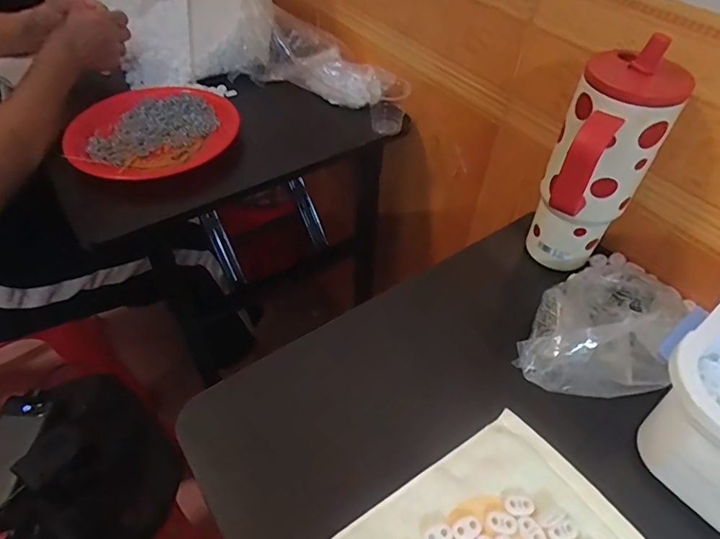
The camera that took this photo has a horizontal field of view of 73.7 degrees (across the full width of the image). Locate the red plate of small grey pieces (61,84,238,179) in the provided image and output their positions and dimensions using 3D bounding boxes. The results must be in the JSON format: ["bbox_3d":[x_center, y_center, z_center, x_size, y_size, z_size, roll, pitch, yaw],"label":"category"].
[{"bbox_3d":[-0.310,-0.205,0.719,0.227,0.045,0.219,-2,50,3],"label":"red plate of small grey pieces"}]

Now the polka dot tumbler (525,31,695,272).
[{"bbox_3d":[0.211,-0.089,0.463,0.111,0.209,0.076,-22,54,-18],"label":"polka dot tumbler"}]

